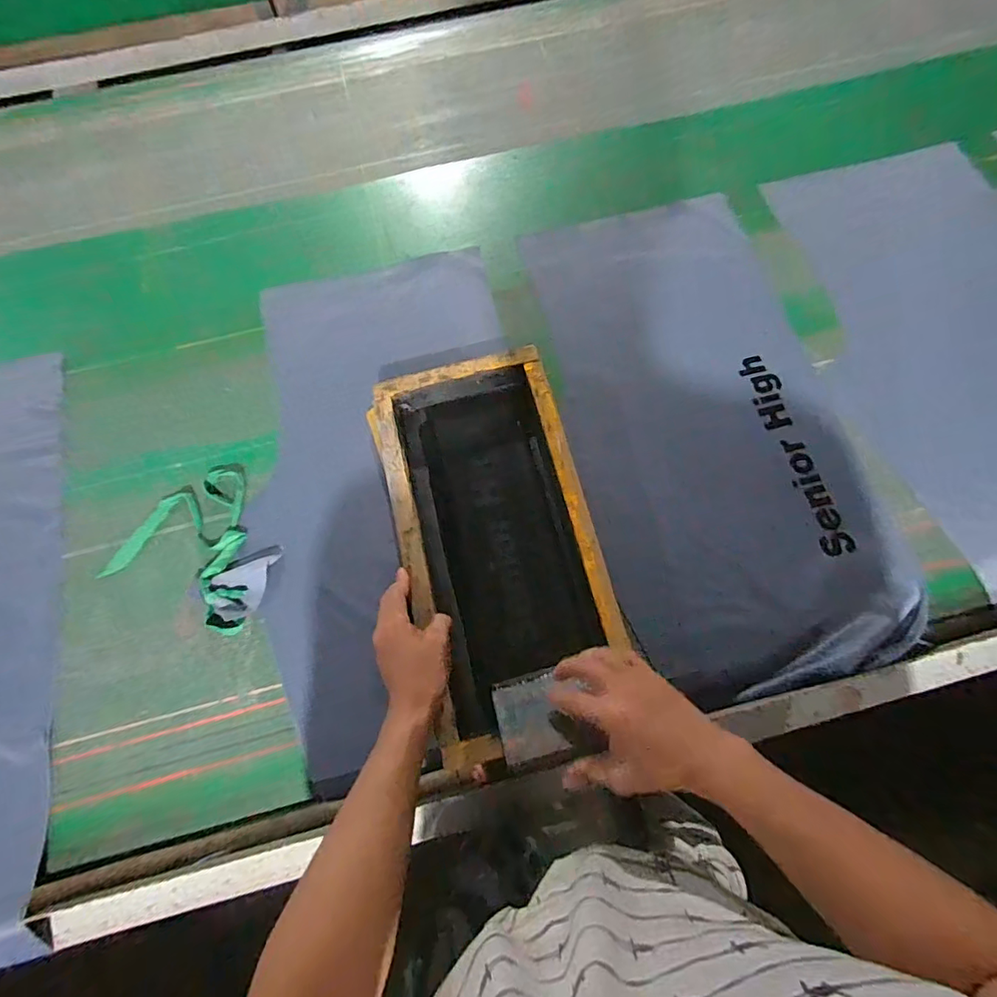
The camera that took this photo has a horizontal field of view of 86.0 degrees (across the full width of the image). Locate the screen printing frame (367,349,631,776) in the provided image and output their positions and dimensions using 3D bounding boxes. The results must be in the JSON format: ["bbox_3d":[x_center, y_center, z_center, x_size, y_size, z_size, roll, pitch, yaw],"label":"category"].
[{"bbox_3d":[-0.001,0.044,0.617,0.216,0.060,0.436,-15,69,-4],"label":"screen printing frame"}]

